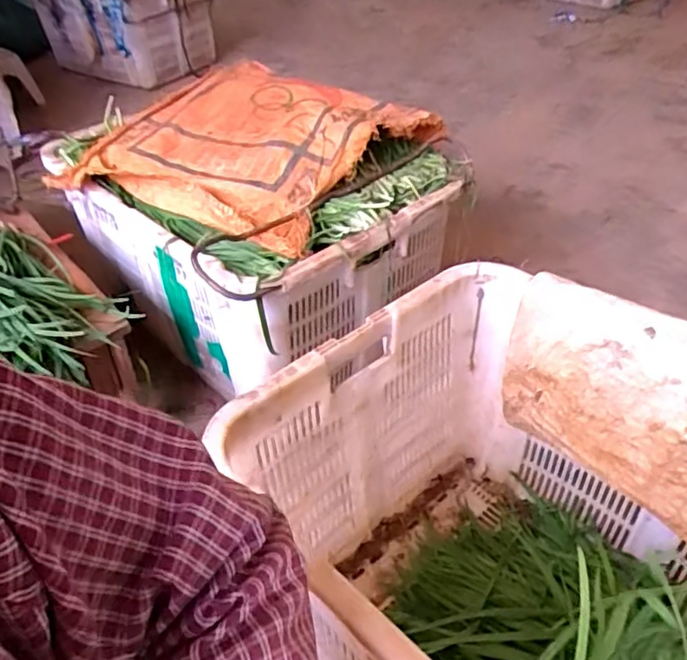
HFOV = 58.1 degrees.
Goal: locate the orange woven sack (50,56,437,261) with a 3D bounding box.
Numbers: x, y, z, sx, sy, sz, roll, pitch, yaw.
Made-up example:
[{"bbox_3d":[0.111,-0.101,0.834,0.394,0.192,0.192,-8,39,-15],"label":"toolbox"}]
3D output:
[{"bbox_3d":[-0.161,-0.313,1.007,0.503,0.089,0.428,24,47,28],"label":"orange woven sack"}]

